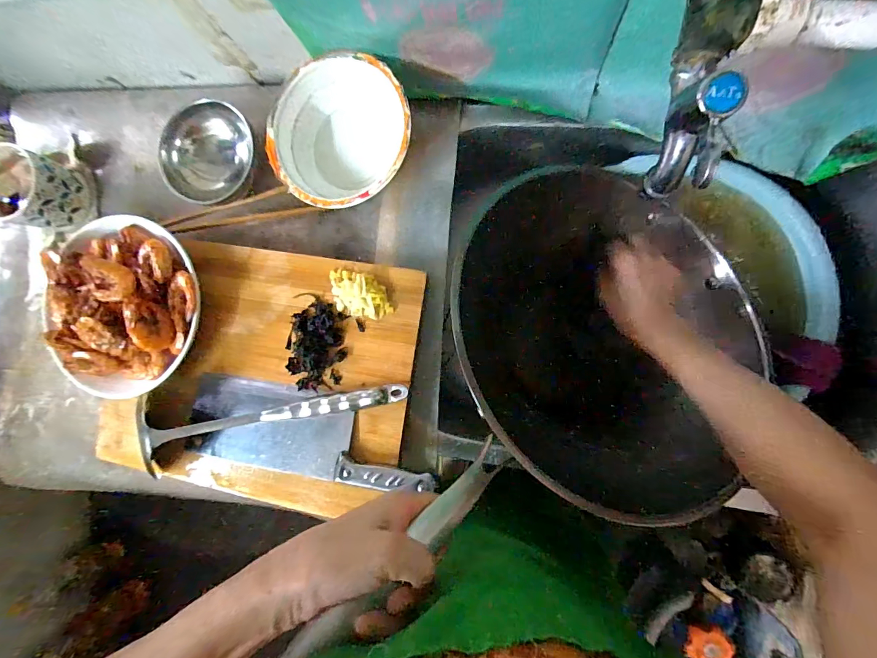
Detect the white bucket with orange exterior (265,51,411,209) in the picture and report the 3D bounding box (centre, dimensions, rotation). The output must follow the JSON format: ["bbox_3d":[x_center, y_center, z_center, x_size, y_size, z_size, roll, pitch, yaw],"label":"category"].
[{"bbox_3d":[-0.104,-0.202,0.422,0.145,0.053,0.150,0,88,9],"label":"white bucket with orange exterior"}]

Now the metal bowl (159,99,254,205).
[{"bbox_3d":[-0.263,-0.198,0.449,0.090,0.035,0.110,22,92,9],"label":"metal bowl"}]

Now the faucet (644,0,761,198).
[{"bbox_3d":[0.146,-0.141,0.219,0.035,0.063,0.120,7,90,9],"label":"faucet"}]

